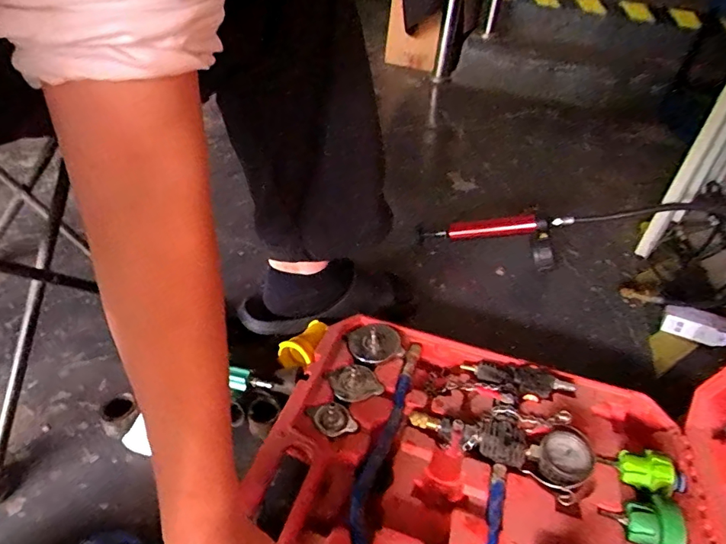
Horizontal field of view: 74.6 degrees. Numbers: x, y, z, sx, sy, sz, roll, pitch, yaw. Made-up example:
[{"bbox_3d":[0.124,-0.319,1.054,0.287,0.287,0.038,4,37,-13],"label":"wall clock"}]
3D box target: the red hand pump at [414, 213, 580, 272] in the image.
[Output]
[{"bbox_3d":[0.241,-0.062,0.890,0.274,0.100,0.034,5,35,23],"label":"red hand pump"}]

